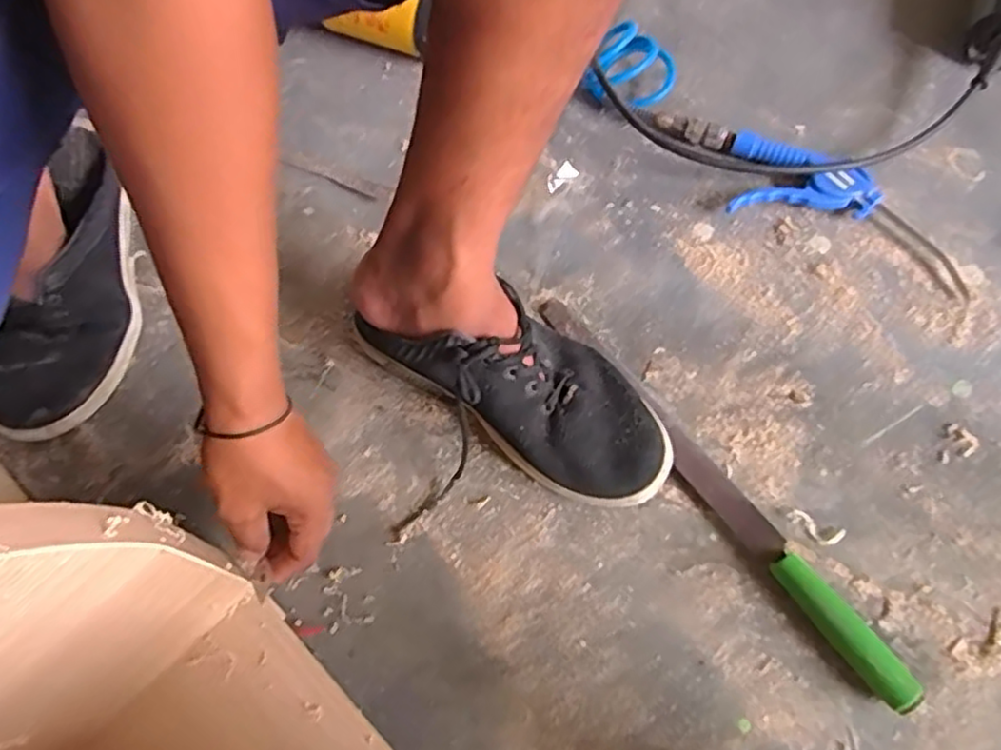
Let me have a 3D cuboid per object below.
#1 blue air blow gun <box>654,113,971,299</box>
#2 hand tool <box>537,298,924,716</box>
[{"bbox_3d":[0.265,-0.156,0.601,0.289,0.024,0.078,29,69,13],"label":"blue air blow gun"},{"bbox_3d":[0.146,0.070,0.492,0.023,0.025,0.361,-33,69,-14],"label":"hand tool"}]

